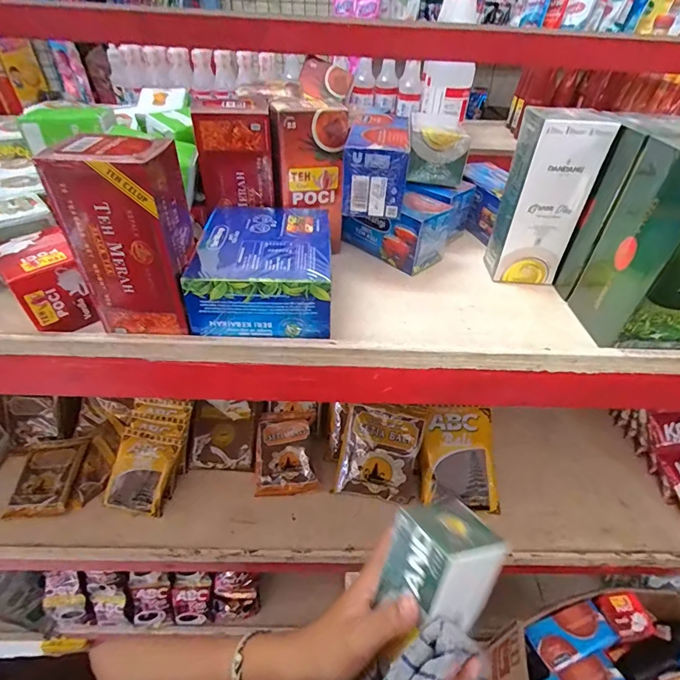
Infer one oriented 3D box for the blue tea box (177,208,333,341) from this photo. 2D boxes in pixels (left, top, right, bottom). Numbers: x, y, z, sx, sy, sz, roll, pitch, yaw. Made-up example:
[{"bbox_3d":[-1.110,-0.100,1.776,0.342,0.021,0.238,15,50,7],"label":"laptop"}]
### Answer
[{"bbox_3d":[-0.061,-0.063,0.347,0.107,0.052,0.124,1,41,-2],"label":"blue tea box"}]

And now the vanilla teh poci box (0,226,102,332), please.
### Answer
[{"bbox_3d":[-0.238,-0.050,0.326,0.048,0.057,0.076,-29,50,-31],"label":"vanilla teh poci box"}]

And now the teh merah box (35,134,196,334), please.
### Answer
[{"bbox_3d":[-0.148,-0.068,0.286,0.074,0.128,0.050,1,41,-2],"label":"teh merah box"}]

